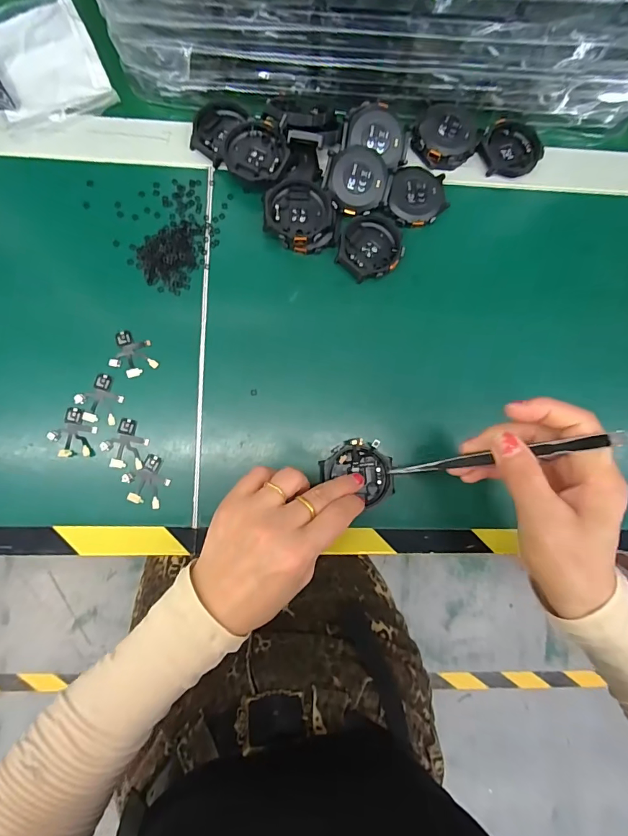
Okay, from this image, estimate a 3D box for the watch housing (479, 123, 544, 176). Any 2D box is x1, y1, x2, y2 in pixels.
[{"bbox_3d":[0.166,-0.225,0.348,0.046,0.008,0.052,44,81,2],"label":"watch housing"}]

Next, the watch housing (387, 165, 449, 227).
[{"bbox_3d":[0.085,-0.181,0.338,0.047,0.010,0.047,1,82,-4],"label":"watch housing"}]

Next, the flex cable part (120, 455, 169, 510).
[{"bbox_3d":[-0.120,0.044,0.296,0.031,0.004,0.035,20,81,-1],"label":"flex cable part"}]

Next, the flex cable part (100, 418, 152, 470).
[{"bbox_3d":[-0.137,0.019,0.298,0.030,0.004,0.035,15,81,-2],"label":"flex cable part"}]

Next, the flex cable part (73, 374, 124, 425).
[{"bbox_3d":[-0.157,-0.015,0.301,0.032,0.004,0.035,8,81,-3],"label":"flex cable part"}]

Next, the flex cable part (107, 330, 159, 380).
[{"bbox_3d":[-0.134,-0.047,0.308,0.034,0.004,0.033,10,81,-3],"label":"flex cable part"}]

